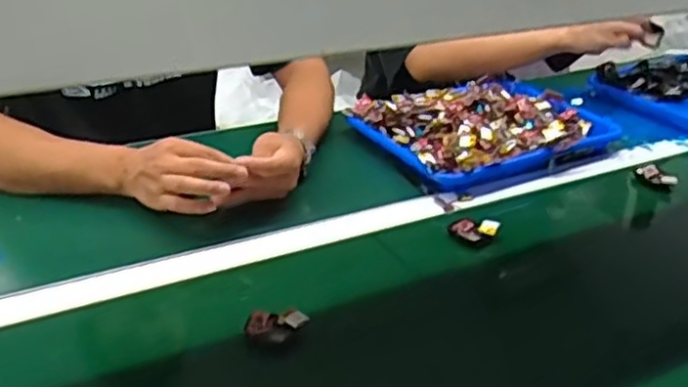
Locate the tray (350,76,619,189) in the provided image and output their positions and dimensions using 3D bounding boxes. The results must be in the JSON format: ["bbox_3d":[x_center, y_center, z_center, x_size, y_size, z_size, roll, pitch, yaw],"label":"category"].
[{"bbox_3d":[0.199,-0.099,1.009,0.339,0.044,0.235,-13,32,-27],"label":"tray"}]

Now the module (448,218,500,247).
[{"bbox_3d":[0.146,0.041,0.813,0.052,0.017,0.040,11,29,15],"label":"module"}]

